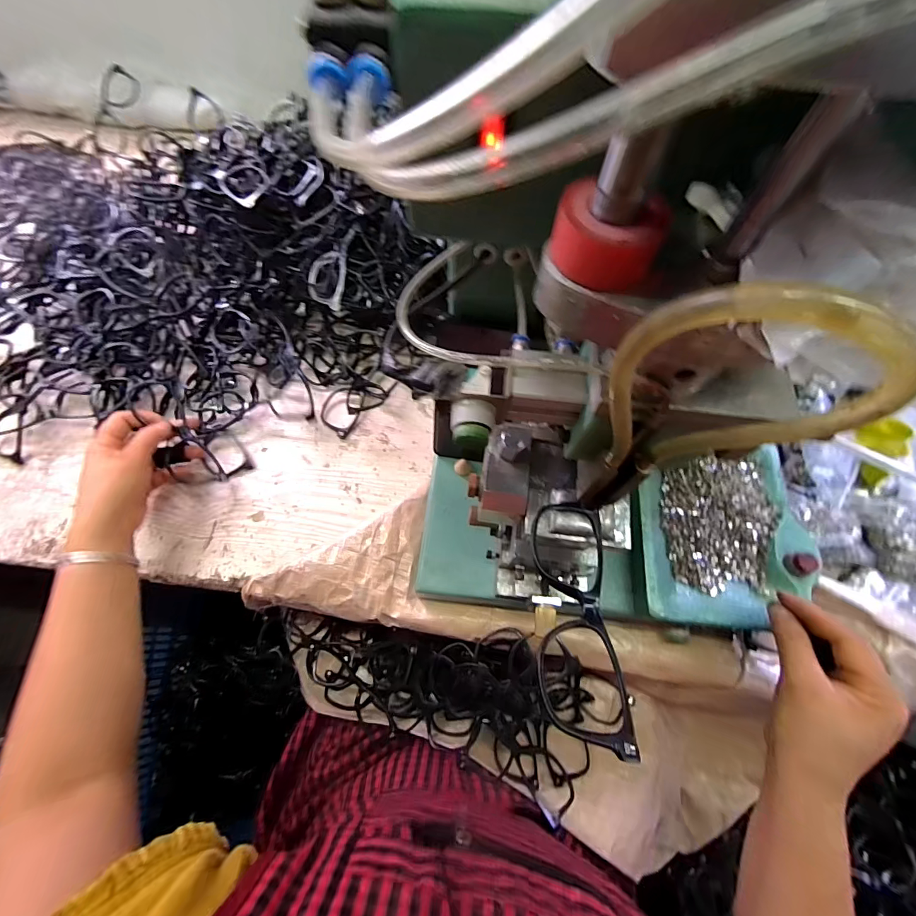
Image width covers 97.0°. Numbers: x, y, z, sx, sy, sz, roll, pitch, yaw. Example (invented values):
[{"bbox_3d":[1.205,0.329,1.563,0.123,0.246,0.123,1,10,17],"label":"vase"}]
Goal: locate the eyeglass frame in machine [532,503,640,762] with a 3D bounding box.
[{"bbox_3d":[0.073,0.092,0.241,0.056,0.014,0.141,-5,55,-2],"label":"eyeglass frame in machine"}]

